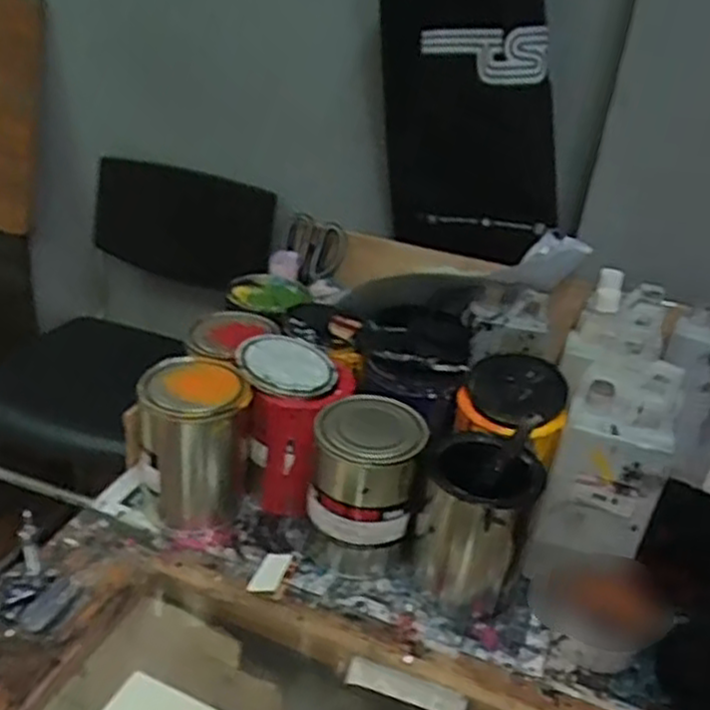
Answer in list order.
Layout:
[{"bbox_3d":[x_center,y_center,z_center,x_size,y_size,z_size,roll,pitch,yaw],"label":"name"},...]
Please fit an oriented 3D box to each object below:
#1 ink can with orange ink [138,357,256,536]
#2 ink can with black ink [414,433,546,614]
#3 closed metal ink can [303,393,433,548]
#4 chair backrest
[{"bbox_3d":[-0.171,0.091,0.793,0.102,0.156,0.102,6,29,-3],"label":"ink can with orange ink"},{"bbox_3d":[0.114,0.169,0.734,0.097,0.152,0.104,6,29,-3],"label":"ink can with black ink"},{"bbox_3d":[0.010,0.109,0.742,0.101,0.111,0.100,6,29,-3],"label":"closed metal ink can"},{"bbox_3d":[-0.290,-0.218,1.271,0.302,0.180,0.028,13,10,1],"label":"chair backrest"}]

